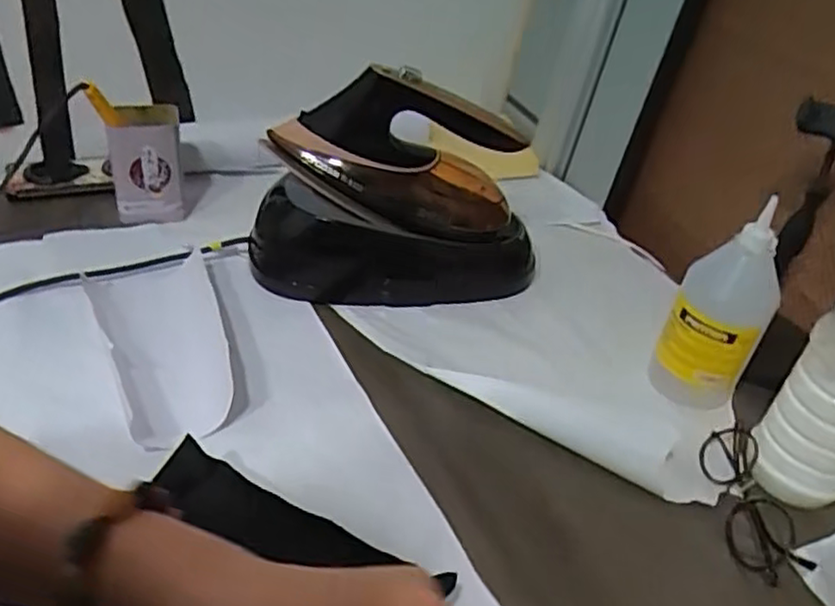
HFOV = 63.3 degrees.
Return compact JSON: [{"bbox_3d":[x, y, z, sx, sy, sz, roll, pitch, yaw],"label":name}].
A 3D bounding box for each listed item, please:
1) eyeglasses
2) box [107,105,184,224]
[{"bbox_3d":[0.258,0.149,0.530,0.048,0.028,0.131,2,37,-7],"label":"eyeglasses"},{"bbox_3d":[-0.301,-0.155,0.758,0.072,0.115,0.073,-5,38,-17],"label":"box"}]

